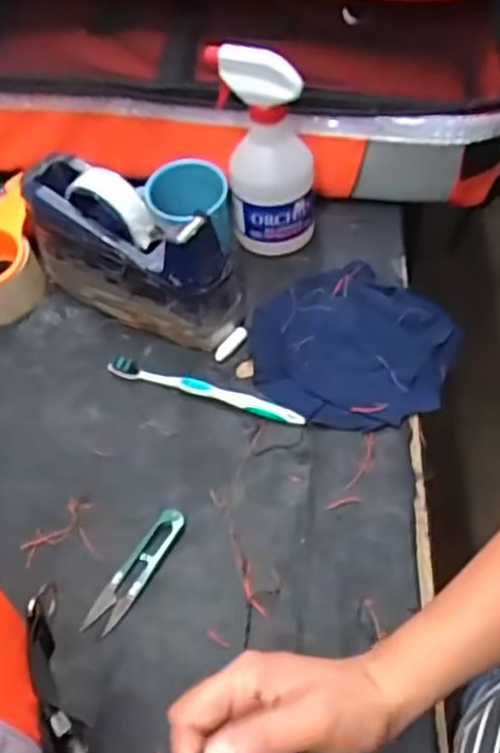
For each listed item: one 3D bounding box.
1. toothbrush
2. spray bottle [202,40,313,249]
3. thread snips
[{"bbox_3d":[-0.039,0.012,0.602,0.176,0.012,0.014,16,56,16],"label":"toothbrush"},{"bbox_3d":[0.014,-0.199,0.637,0.086,0.181,0.063,-1,53,4],"label":"spray bottle"},{"bbox_3d":[-0.081,0.138,0.511,0.023,0.007,0.099,25,59,22],"label":"thread snips"}]

